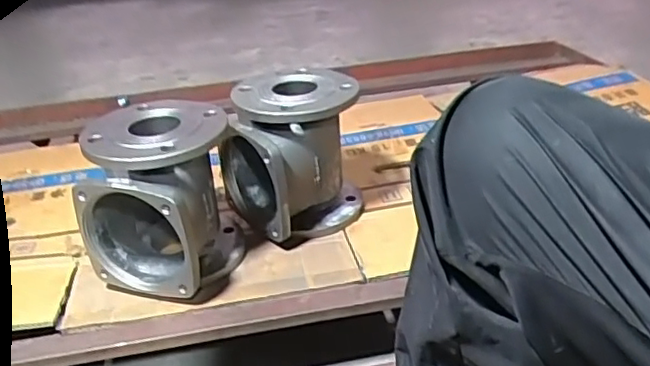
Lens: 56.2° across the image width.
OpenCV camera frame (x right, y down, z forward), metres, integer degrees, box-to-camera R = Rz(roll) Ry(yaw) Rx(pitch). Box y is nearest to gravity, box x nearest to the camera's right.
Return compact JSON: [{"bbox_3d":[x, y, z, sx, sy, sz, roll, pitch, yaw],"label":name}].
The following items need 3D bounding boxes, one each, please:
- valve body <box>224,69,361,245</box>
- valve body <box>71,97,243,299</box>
[{"bbox_3d":[-0.042,-0.042,0.879,0.174,0.201,0.155,-20,32,-28],"label":"valve body"},{"bbox_3d":[-0.200,0.020,0.777,0.152,0.199,0.177,6,29,19],"label":"valve body"}]

